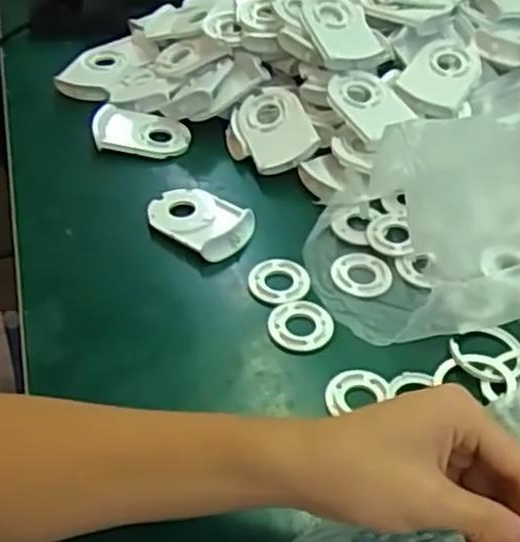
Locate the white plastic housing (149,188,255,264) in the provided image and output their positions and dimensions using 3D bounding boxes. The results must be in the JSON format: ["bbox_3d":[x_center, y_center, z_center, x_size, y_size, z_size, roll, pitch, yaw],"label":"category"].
[{"bbox_3d":[-0.048,-0.040,0.586,0.082,0.015,0.054,29,51,25],"label":"white plastic housing"}]

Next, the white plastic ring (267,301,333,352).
[{"bbox_3d":[0.028,0.037,0.513,0.044,0.004,0.043,1,44,-1],"label":"white plastic ring"}]

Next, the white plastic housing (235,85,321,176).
[{"bbox_3d":[0.014,-0.124,0.645,0.058,0.014,0.084,-29,56,11],"label":"white plastic housing"}]

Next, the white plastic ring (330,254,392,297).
[{"bbox_3d":[0.076,0.003,0.554,0.044,0.004,0.041,1,44,-1],"label":"white plastic ring"}]

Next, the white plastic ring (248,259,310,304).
[{"bbox_3d":[0.014,0.006,0.542,0.043,0.004,0.042,1,44,-1],"label":"white plastic ring"}]

